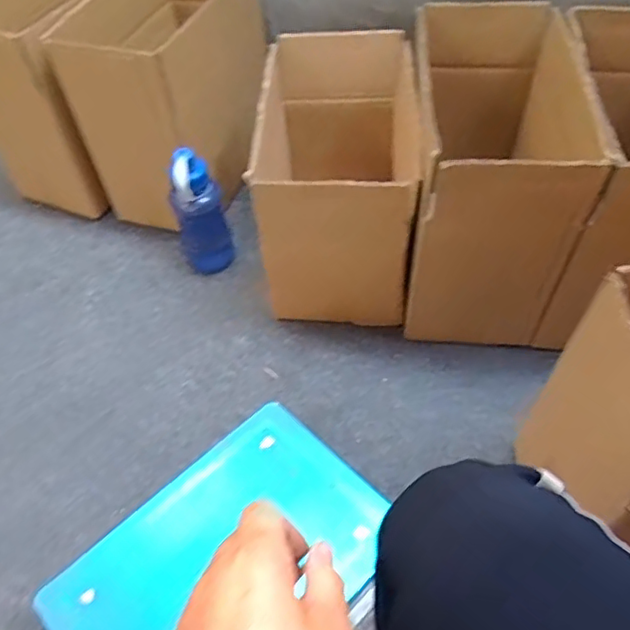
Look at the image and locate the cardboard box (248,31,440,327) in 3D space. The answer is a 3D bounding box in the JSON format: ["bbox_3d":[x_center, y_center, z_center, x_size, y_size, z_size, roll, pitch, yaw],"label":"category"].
[{"bbox_3d":[0.028,-0.201,0.861,0.202,0.257,0.351,-1,53,1],"label":"cardboard box"}]

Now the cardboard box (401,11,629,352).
[{"bbox_3d":[0.226,-0.186,0.804,0.179,0.318,0.324,2,53,3],"label":"cardboard box"}]

